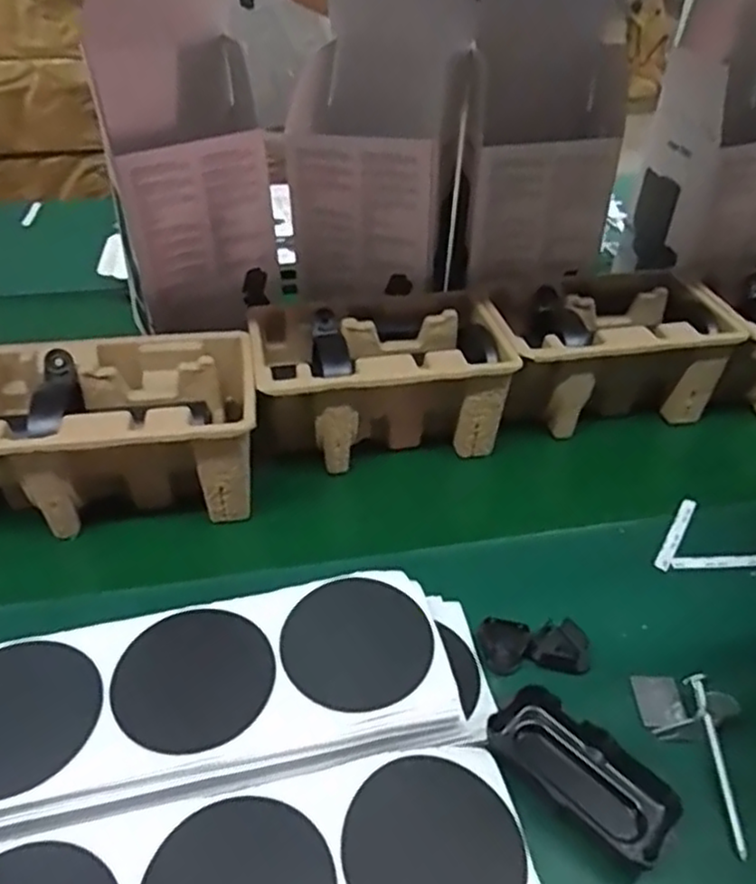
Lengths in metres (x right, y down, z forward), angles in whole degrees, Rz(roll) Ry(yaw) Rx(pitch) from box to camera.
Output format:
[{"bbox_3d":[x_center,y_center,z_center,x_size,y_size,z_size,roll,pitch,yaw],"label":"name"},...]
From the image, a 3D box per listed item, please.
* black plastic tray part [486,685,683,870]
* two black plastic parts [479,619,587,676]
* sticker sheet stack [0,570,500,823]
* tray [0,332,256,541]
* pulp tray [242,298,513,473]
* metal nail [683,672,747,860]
[{"bbox_3d":[0.118,0.194,0.412,0.047,0.027,0.107,-27,44,-33],"label":"black plastic tray part"},{"bbox_3d":[0.106,0.141,0.488,0.074,0.016,0.039,-2,36,-4],"label":"two black plastic parts"},{"bbox_3d":[-0.143,0.150,0.416,0.424,0.021,0.117,-6,36,-11],"label":"sticker sheet stack"},{"bbox_3d":[-0.212,-0.002,0.590,0.232,0.112,0.144,-6,36,-10],"label":"tray"},{"bbox_3d":[-0.001,-0.055,0.664,0.227,0.104,0.144,-6,36,-10],"label":"pulp tray"},{"bbox_3d":[0.204,0.191,0.423,0.010,0.013,0.101,1,51,0],"label":"metal nail"}]

